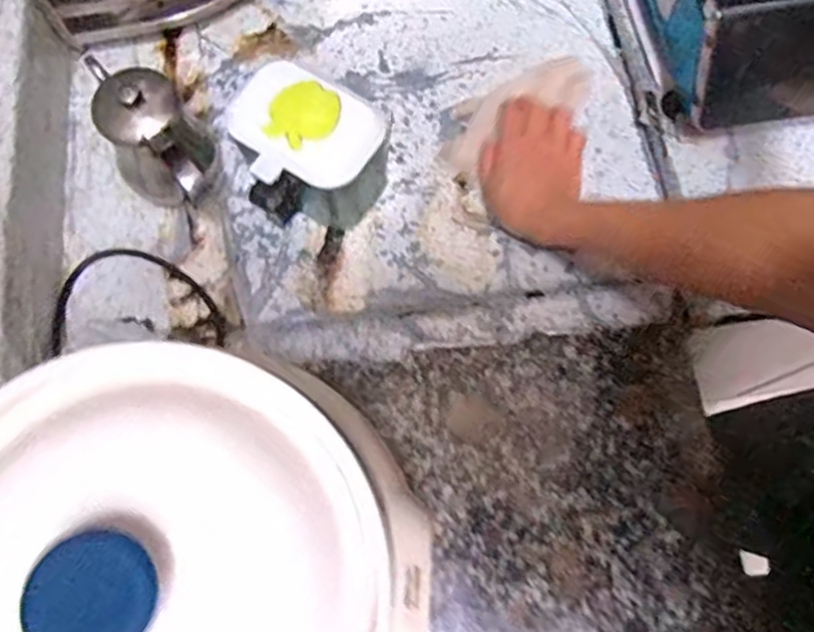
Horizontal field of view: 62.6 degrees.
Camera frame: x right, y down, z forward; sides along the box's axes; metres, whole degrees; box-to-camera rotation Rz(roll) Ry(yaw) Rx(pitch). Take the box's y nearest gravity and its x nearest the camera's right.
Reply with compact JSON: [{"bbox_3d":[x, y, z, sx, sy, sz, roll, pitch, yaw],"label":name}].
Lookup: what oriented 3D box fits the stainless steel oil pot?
[{"bbox_3d":[-0.188,-0.130,0.520,0.075,0.118,0.103,-33,73,-9],"label":"stainless steel oil pot"}]

